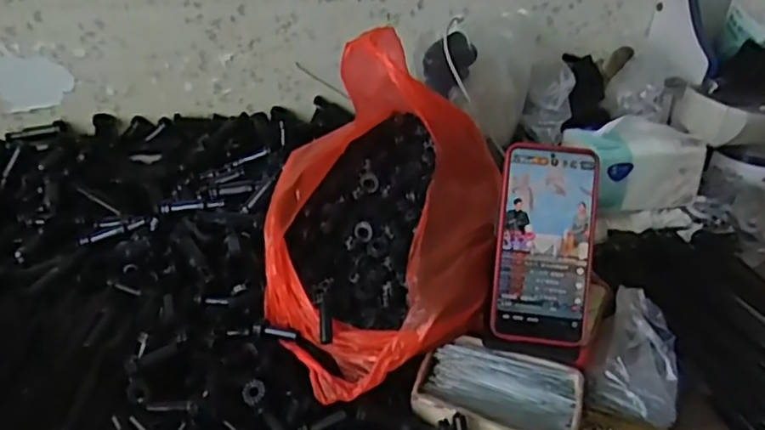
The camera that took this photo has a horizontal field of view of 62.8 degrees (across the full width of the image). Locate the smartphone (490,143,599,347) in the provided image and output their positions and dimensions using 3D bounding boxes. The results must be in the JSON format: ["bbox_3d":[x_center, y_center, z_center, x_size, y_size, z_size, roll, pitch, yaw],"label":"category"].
[{"bbox_3d":[0.140,0.023,0.523,0.088,0.163,0.014,5,-5,6],"label":"smartphone"}]

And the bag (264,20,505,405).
[{"bbox_3d":[-0.002,0.000,0.546,0.202,0.222,0.259,1,30,4],"label":"bag"}]

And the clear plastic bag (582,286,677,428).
[{"bbox_3d":[0.217,0.118,0.539,0.068,0.052,0.102,12,33,21],"label":"clear plastic bag"}]

